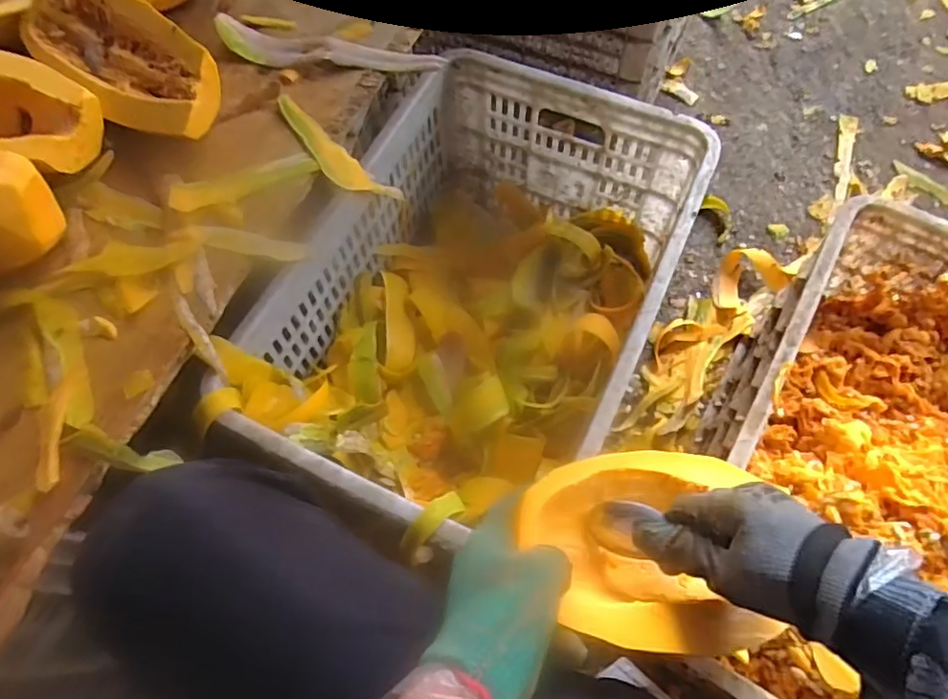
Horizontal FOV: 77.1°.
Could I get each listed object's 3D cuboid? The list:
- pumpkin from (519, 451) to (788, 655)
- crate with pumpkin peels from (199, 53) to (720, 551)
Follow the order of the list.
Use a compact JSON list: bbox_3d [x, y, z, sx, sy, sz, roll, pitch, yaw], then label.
[{"bbox_3d":[0.122,0.138,0.410,0.173,0.106,0.132,-5,65,0],"label":"pumpkin"},{"bbox_3d":[0.015,-0.055,0.713,0.354,0.249,0.536,23,68,12],"label":"crate with pumpkin peels"}]

